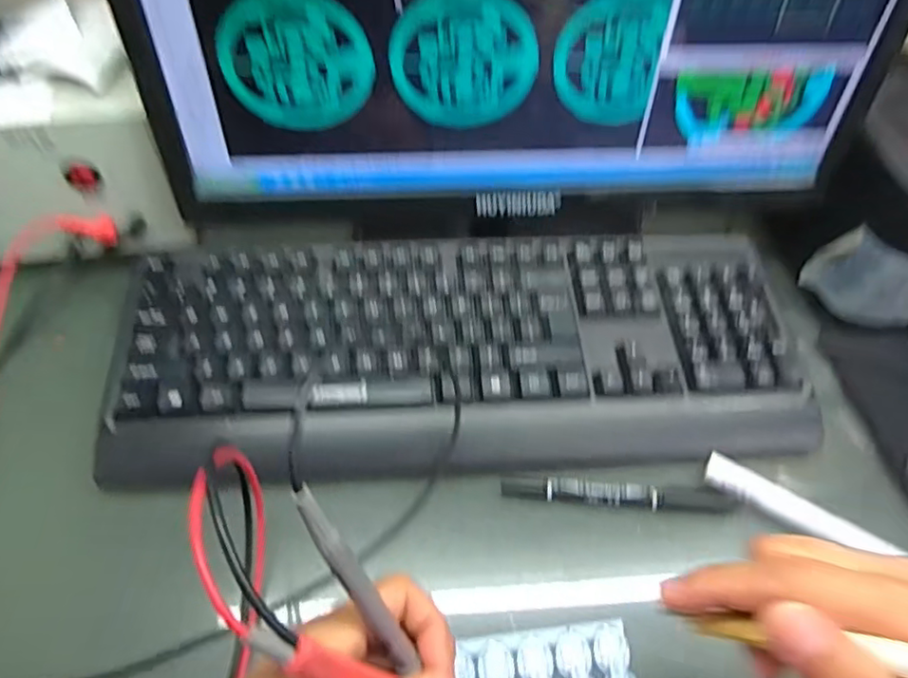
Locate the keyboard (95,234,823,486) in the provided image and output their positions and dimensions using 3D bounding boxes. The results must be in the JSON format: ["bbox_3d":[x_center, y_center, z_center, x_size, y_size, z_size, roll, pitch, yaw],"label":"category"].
[{"bbox_3d":[0.010,0.003,0.394,0.423,0.040,0.150,-1,53,-4],"label":"keyboard"}]

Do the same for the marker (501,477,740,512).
[{"bbox_3d":[0.097,0.092,0.357,0.134,0.011,0.013,4,53,-1],"label":"marker"}]

